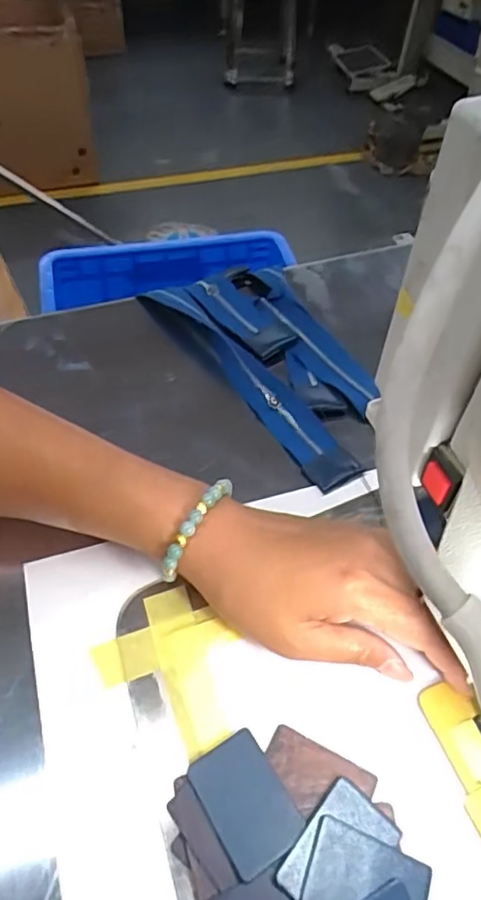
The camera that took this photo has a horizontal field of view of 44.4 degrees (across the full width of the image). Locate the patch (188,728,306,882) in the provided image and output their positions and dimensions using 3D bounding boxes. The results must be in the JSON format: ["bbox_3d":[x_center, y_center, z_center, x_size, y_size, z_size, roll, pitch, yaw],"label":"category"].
[{"bbox_3d":[0.002,0.158,0.266,0.036,0.004,0.051,-23,52,-23],"label":"patch"}]

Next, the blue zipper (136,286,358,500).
[{"bbox_3d":[0.001,-0.058,0.437,0.033,0.012,0.235,-28,57,-21],"label":"blue zipper"}]

